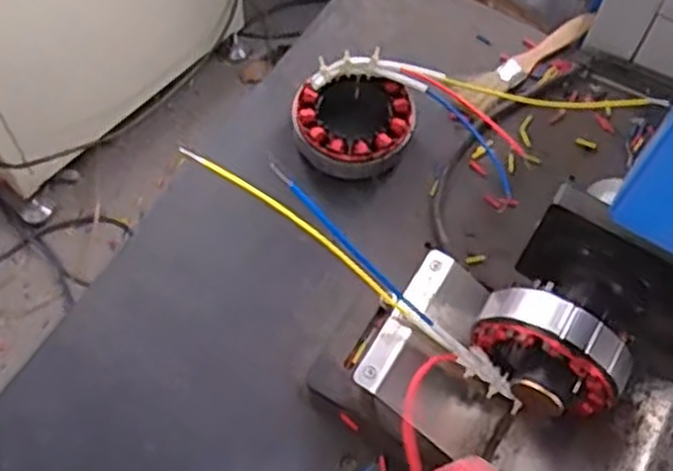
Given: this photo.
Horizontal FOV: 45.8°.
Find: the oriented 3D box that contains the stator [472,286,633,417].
[{"bbox_3d":[0.120,0.066,0.464,0.080,0.084,0.045,27,66,12],"label":"stator"}]

